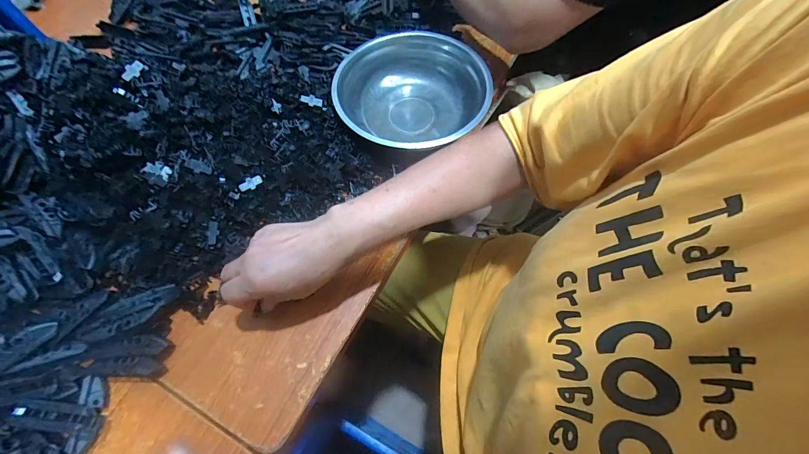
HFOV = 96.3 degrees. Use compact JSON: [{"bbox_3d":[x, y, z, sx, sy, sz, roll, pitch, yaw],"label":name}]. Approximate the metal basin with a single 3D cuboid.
[{"bbox_3d":[0.012,-0.172,0.494,0.198,0.065,0.193,0,64,1],"label":"metal basin"}]

